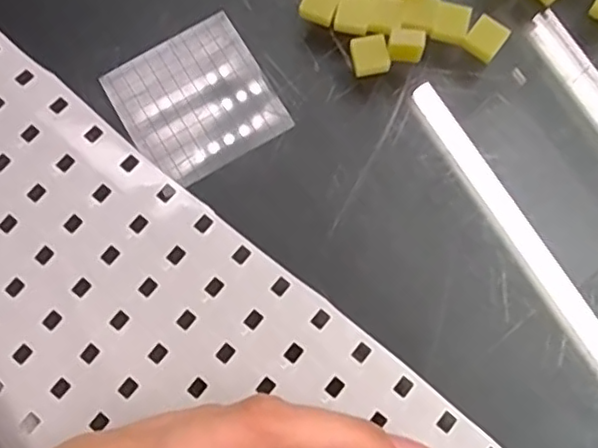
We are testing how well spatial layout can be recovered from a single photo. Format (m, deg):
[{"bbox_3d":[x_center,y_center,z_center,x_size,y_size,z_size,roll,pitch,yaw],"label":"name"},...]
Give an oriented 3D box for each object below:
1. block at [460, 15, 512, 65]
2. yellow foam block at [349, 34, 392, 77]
[{"bbox_3d":[0.057,-0.056,0.193,0.010,0.004,0.012,40,80,9],"label":"block"},{"bbox_3d":[0.022,-0.051,0.192,0.011,0.006,0.011,-10,77,-2],"label":"yellow foam block"}]

